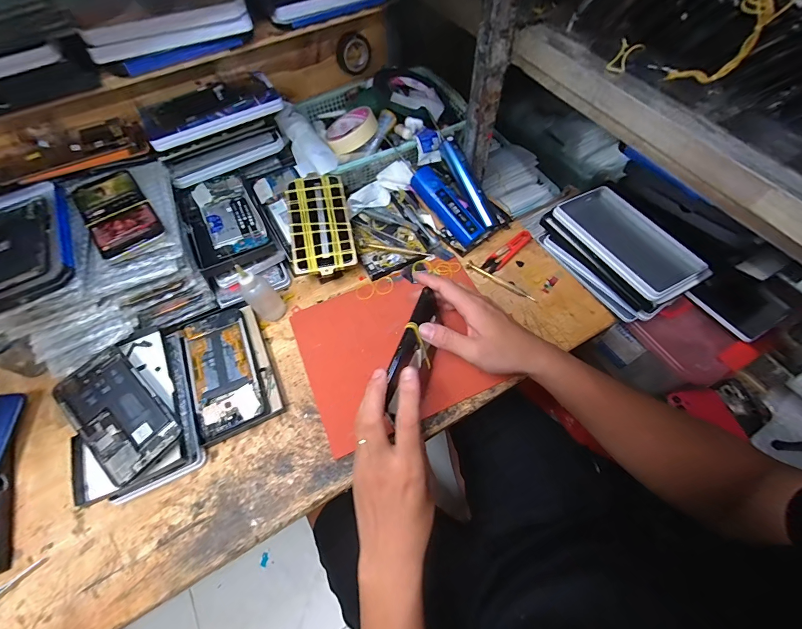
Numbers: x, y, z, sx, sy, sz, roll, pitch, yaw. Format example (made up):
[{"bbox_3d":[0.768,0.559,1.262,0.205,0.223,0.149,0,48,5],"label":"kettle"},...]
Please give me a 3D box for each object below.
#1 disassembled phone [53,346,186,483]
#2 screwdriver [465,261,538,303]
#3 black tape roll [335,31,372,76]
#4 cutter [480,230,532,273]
[{"bbox_3d":[-0.313,0.105,0.395,0.154,0.009,0.076,38,68,20],"label":"disassembled phone"},{"bbox_3d":[0.141,-0.046,0.507,0.109,0.006,0.010,32,68,15],"label":"screwdriver"},{"bbox_3d":[-0.077,-0.430,0.591,0.059,0.059,0.016,-24,63,-11],"label":"black tape roll"},{"bbox_3d":[0.159,-0.094,0.534,0.094,0.010,0.023,-36,66,-17],"label":"cutter"}]

